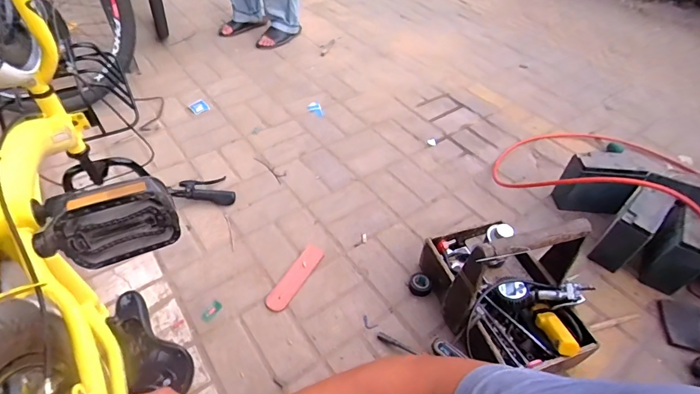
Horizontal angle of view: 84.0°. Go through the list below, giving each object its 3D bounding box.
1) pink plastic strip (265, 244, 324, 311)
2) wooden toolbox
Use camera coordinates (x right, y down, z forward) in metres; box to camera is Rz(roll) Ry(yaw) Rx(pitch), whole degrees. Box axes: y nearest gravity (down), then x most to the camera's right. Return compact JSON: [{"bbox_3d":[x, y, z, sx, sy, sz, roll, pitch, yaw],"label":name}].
[{"bbox_3d":[-0.132,0.194,0.956,0.055,0.006,0.192,24,54,20],"label":"pink plastic strip"},{"bbox_3d":[0.331,0.168,0.824,0.267,0.277,0.343,-9,48,-12],"label":"wooden toolbox"}]

